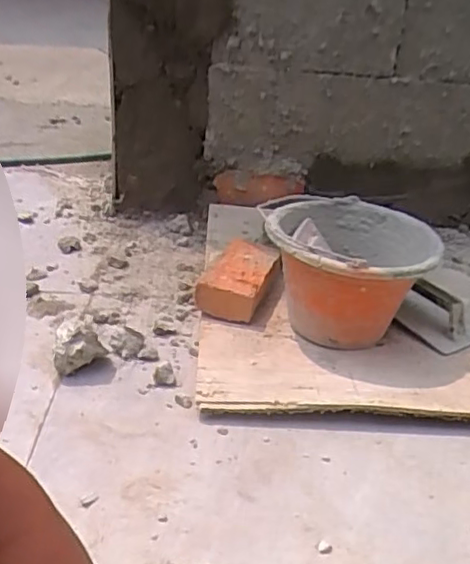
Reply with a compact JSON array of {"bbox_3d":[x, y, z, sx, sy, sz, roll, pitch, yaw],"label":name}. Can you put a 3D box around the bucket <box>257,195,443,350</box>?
[{"bbox_3d":[0.180,-0.009,0.958,0.262,0.163,0.230,8,29,9],"label":"bucket"}]

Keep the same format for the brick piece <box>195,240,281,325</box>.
[{"bbox_3d":[0.008,-0.005,1.055,0.097,0.061,0.190,11,30,13],"label":"brick piece"}]

